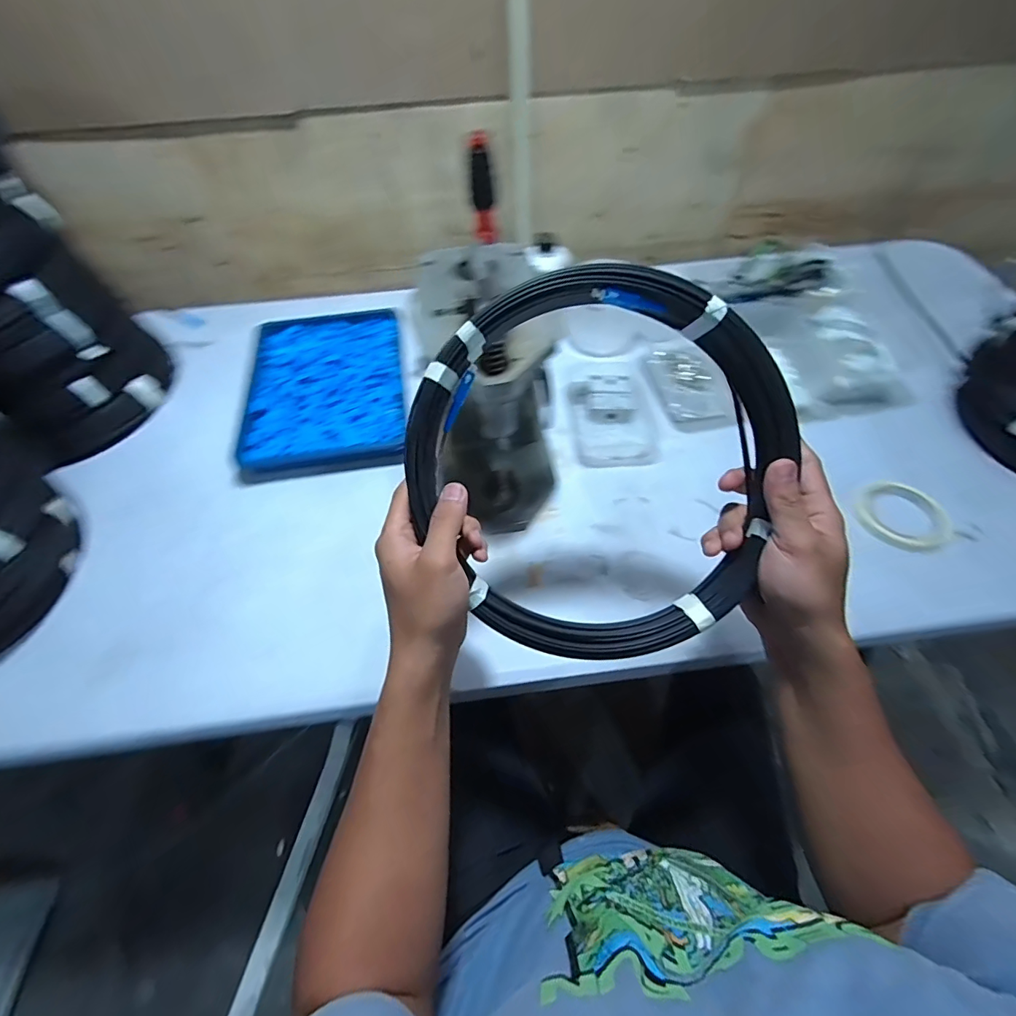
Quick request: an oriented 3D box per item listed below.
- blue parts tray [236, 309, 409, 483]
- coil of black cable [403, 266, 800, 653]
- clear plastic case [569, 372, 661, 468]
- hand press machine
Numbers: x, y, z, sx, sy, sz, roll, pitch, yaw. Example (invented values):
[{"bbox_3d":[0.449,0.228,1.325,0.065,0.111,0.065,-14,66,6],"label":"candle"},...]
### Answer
[{"bbox_3d":[-0.278,-0.192,0.718,0.231,0.034,0.329,-9,55,-5],"label":"blue parts tray"},{"bbox_3d":[0.065,-0.028,0.340,0.267,0.043,0.262,0,96,-1],"label":"coil of black cable"},{"bbox_3d":[0.153,-0.136,0.679,0.119,0.035,0.165,-6,55,-3],"label":"clear plastic case"},{"bbox_3d":[-0.015,-0.180,0.544,0.151,0.307,0.298,-3,55,-1],"label":"hand press machine"}]

